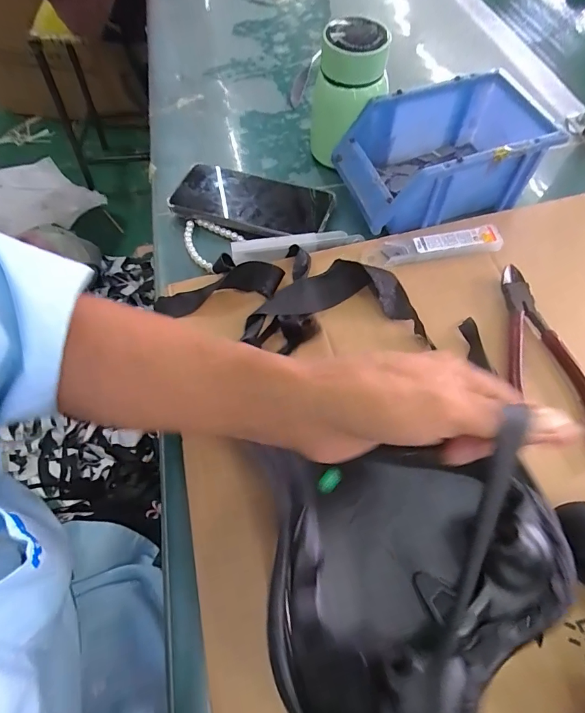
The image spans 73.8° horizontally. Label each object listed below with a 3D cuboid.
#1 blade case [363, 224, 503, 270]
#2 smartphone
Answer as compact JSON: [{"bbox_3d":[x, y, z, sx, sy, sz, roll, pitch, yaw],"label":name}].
[{"bbox_3d":[0.129,-0.102,0.360,0.124,0.010,0.027,-9,62,-2],"label":"blade case"},{"bbox_3d":[-0.042,-0.164,0.402,0.158,0.012,0.086,16,64,11],"label":"smartphone"}]

